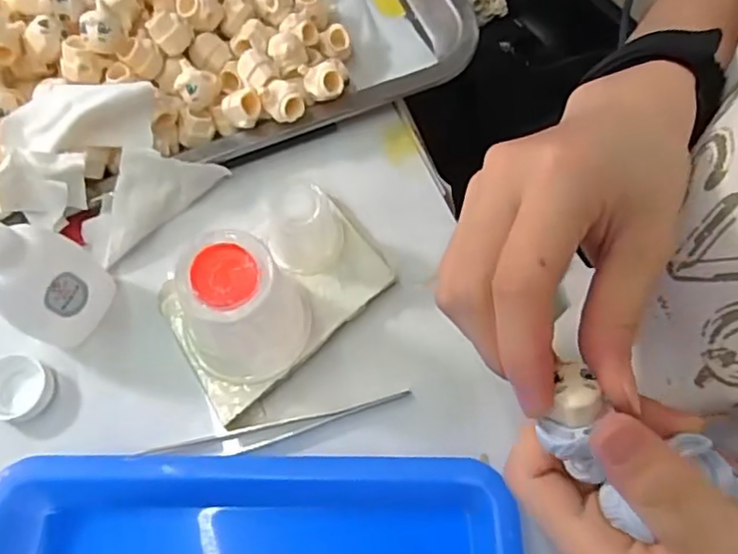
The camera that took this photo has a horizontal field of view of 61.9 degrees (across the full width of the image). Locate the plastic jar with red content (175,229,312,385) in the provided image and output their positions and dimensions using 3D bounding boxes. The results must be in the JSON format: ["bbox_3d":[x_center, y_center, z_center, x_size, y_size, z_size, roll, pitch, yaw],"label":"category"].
[{"bbox_3d":[-0.055,0.015,0.267,0.054,0.065,0.047,-15,70,-8],"label":"plastic jar with red content"}]

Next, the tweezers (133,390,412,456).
[{"bbox_3d":[-0.041,0.071,0.280,0.124,0.006,0.011,-12,69,-6],"label":"tweezers"}]

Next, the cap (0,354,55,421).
[{"bbox_3d":[-0.164,0.051,0.286,0.029,0.011,0.029,1,69,-1],"label":"cap"}]

